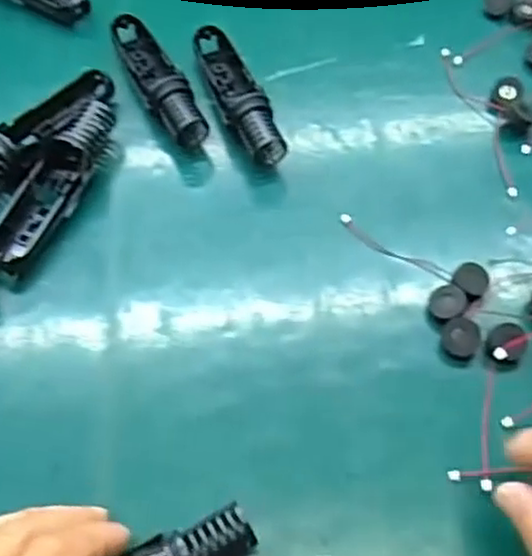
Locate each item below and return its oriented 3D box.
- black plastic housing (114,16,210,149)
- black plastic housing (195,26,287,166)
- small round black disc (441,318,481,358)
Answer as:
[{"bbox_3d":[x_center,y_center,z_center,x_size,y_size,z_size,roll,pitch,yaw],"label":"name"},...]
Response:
[{"bbox_3d":[-0.073,-0.134,0.467,0.028,0.032,0.120,-24,64,-13],"label":"black plastic housing"},{"bbox_3d":[-0.018,-0.122,0.459,0.031,0.029,0.120,-15,62,-9],"label":"black plastic housing"},{"bbox_3d":[0.107,0.033,0.383,0.021,0.009,0.019,35,68,15],"label":"small round black disc"}]

